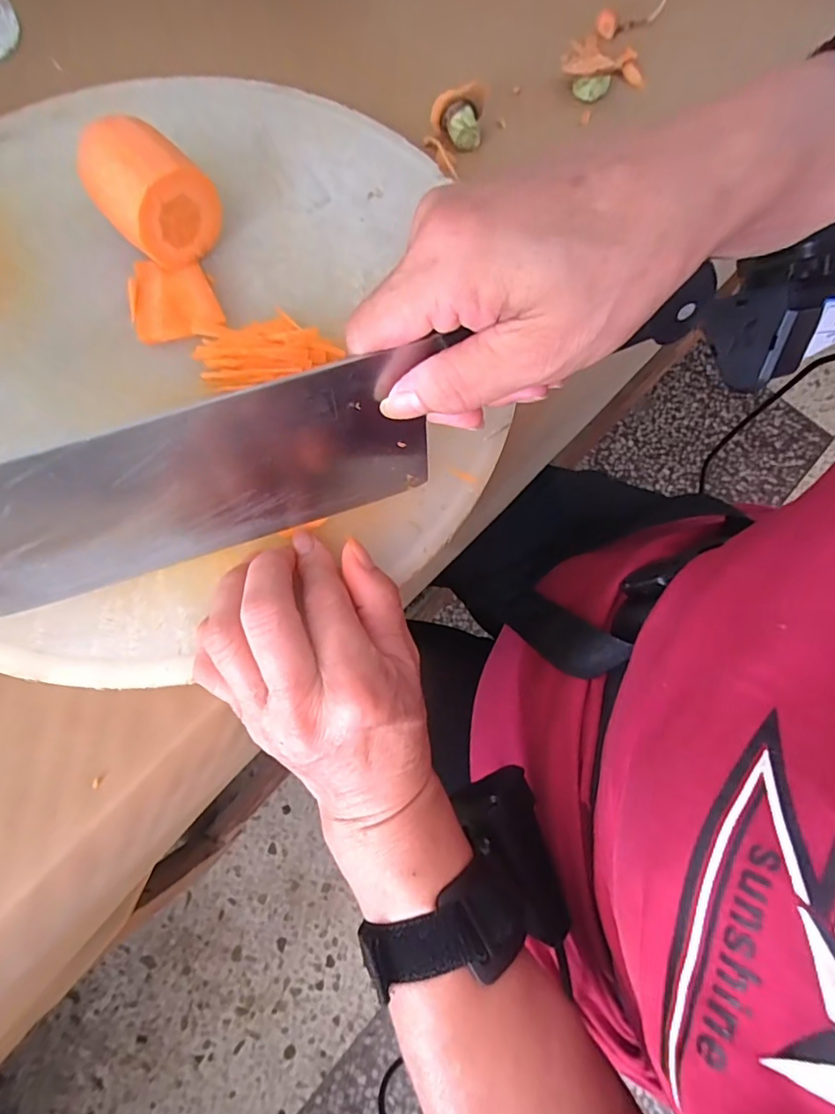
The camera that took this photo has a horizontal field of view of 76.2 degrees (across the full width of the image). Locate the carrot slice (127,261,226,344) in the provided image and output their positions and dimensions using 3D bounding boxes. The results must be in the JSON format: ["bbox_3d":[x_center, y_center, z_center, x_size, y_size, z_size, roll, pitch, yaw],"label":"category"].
[{"bbox_3d":[-0.123,-0.131,0.269,0.041,0.006,0.047,-15,75,-8],"label":"carrot slice"}]

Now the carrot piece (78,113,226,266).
[{"bbox_3d":[-0.131,-0.178,0.262,0.046,0.047,0.046,-41,80,-13],"label":"carrot piece"}]

